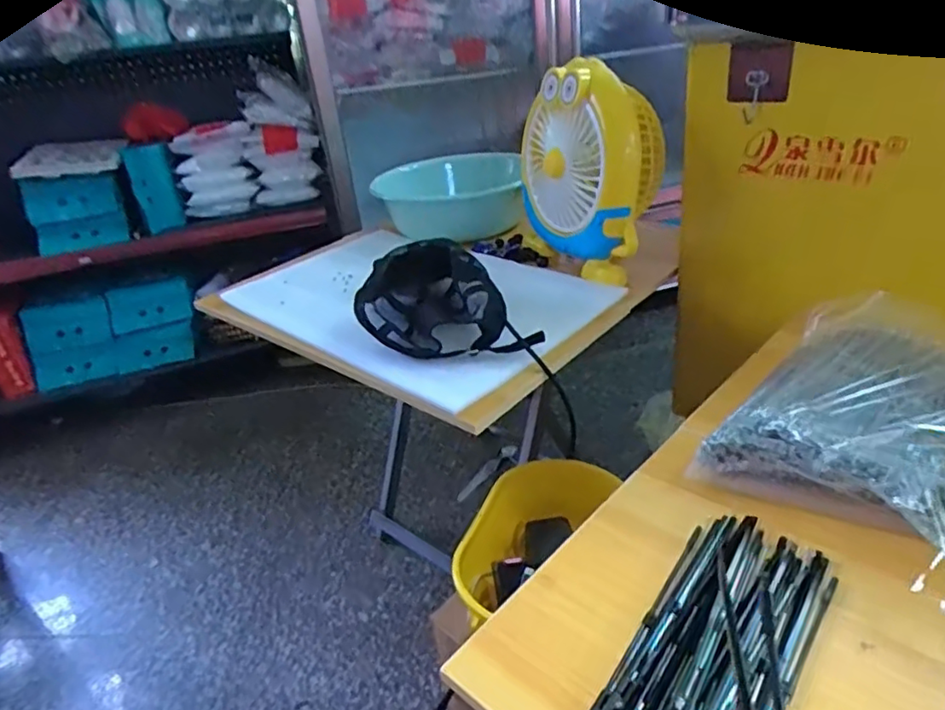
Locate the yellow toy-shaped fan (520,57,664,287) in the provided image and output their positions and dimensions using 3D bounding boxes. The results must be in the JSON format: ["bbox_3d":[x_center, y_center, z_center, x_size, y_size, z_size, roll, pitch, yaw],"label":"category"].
[{"bbox_3d":[0.169,-0.254,0.848,0.132,0.252,0.223,-16,30,-14],"label":"yellow toy-shaped fan"}]

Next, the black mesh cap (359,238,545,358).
[{"bbox_3d":[-0.045,-0.063,0.748,0.181,0.087,0.204,-15,30,-12],"label":"black mesh cap"}]

